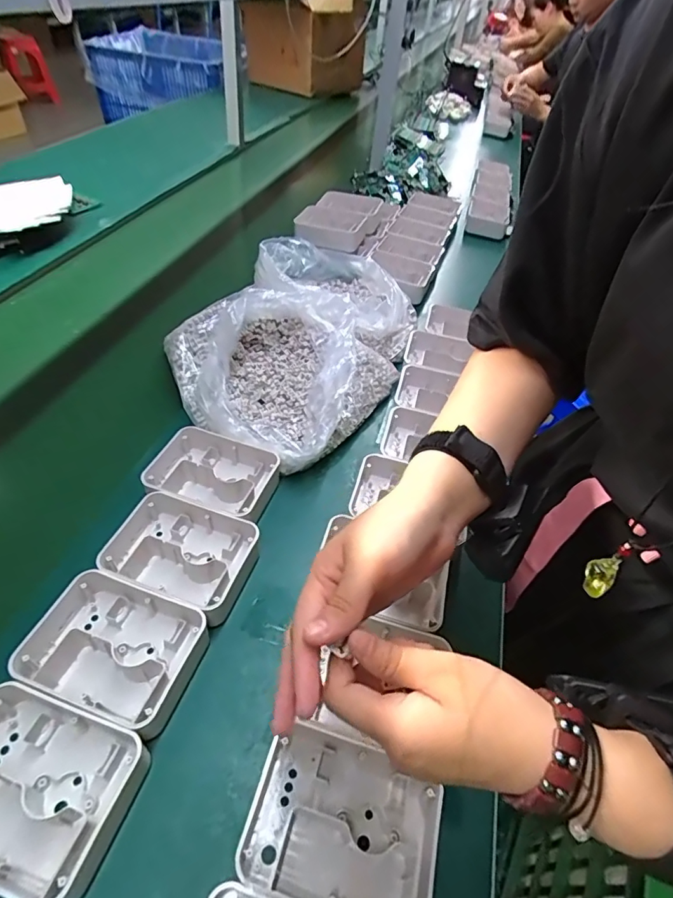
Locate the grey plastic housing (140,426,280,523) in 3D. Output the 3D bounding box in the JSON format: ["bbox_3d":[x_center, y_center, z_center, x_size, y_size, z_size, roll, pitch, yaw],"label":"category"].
[{"bbox_3d":[-0.140,0.030,0.535,0.139,0.040,0.094,18,48,11],"label":"grey plastic housing"}]

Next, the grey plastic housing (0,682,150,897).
[{"bbox_3d":[-0.217,0.239,0.333,0.134,0.040,0.100,16,47,9],"label":"grey plastic housing"}]

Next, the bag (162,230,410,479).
[{"bbox_3d":[-0.045,-0.186,0.709,0.295,0.112,0.476,23,49,16],"label":"bag"}]

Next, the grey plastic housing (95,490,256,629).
[{"bbox_3d":[-0.156,0.104,0.466,0.140,0.041,0.101,17,48,10],"label":"grey plastic housing"}]

